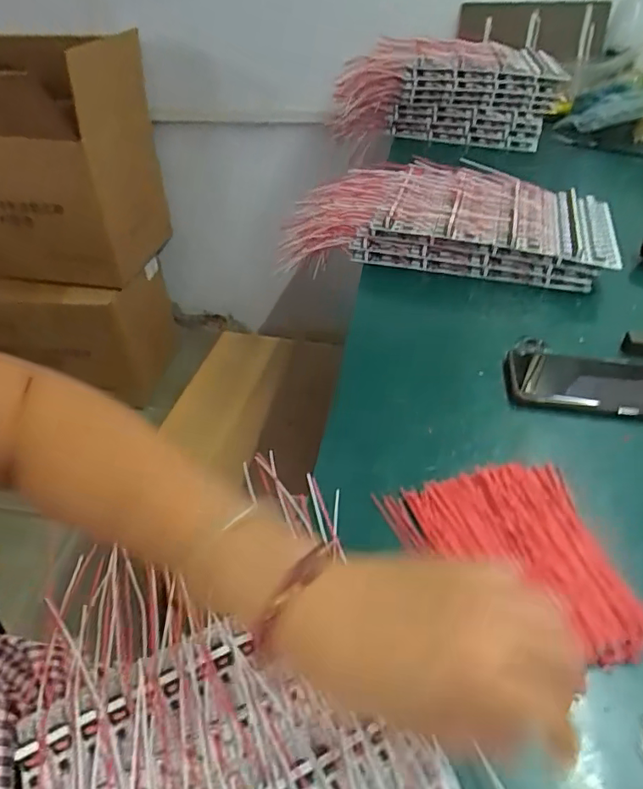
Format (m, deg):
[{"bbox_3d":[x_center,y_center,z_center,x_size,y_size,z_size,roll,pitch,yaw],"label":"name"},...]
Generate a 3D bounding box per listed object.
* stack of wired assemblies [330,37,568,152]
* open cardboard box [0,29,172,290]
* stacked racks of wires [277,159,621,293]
[{"bbox_3d":[0.235,-0.572,1.062,0.423,0.163,0.141,3,42,6],"label":"stack of wired assemblies"},{"bbox_3d":[-0.716,-0.576,1.352,0.541,0.505,0.283,7,42,10],"label":"open cardboard box"},{"bbox_3d":[0.155,-0.235,0.755,0.417,0.077,0.227,4,42,7],"label":"stacked racks of wires"}]

